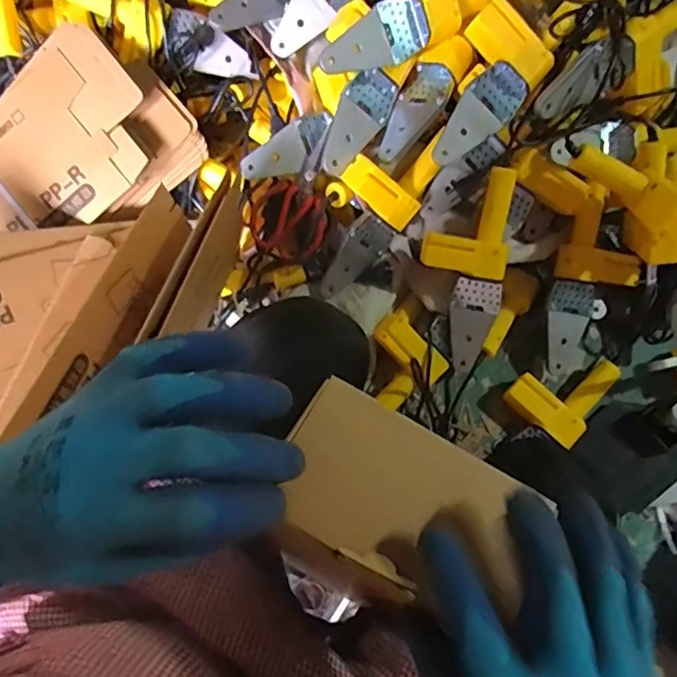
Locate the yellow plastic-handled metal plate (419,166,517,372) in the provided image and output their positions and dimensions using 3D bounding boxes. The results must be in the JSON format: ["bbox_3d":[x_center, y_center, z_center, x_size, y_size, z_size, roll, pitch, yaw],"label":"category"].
[{"bbox_3d":[0.172,-0.093,0.776,0.120,0.050,0.278,4,109,1],"label":"yellow plastic-handled metal plate"}]

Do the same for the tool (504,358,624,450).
[{"bbox_3d":[0.324,0.073,0.807,0.111,0.045,0.141,41,76,12],"label":"tool"}]

